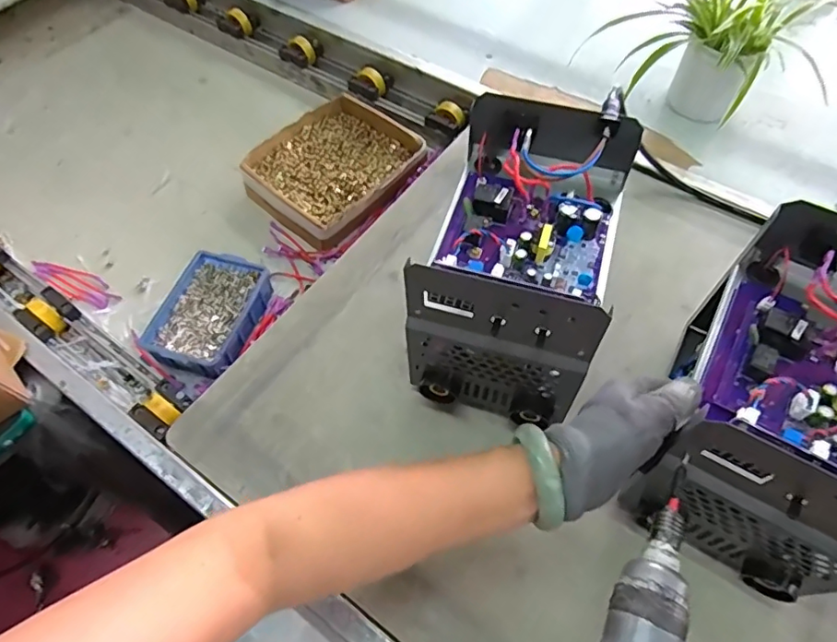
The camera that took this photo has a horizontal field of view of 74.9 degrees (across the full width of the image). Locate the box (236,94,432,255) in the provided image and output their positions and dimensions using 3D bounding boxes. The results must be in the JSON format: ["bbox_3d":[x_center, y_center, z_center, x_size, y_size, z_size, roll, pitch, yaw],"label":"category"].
[{"bbox_3d":[-0.121,-0.223,0.790,0.213,0.047,0.229,39,68,22],"label":"box"}]

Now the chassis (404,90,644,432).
[{"bbox_3d":[0.092,-0.048,0.505,0.145,0.189,0.227,15,61,11],"label":"chassis"}]

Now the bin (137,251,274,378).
[{"bbox_3d":[-0.246,-0.008,0.661,0.110,0.044,0.156,16,61,12],"label":"bin"}]

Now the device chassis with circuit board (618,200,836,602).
[{"bbox_3d":[0.287,0.061,0.413,0.146,0.155,0.228,25,63,16],"label":"device chassis with circuit board"}]

